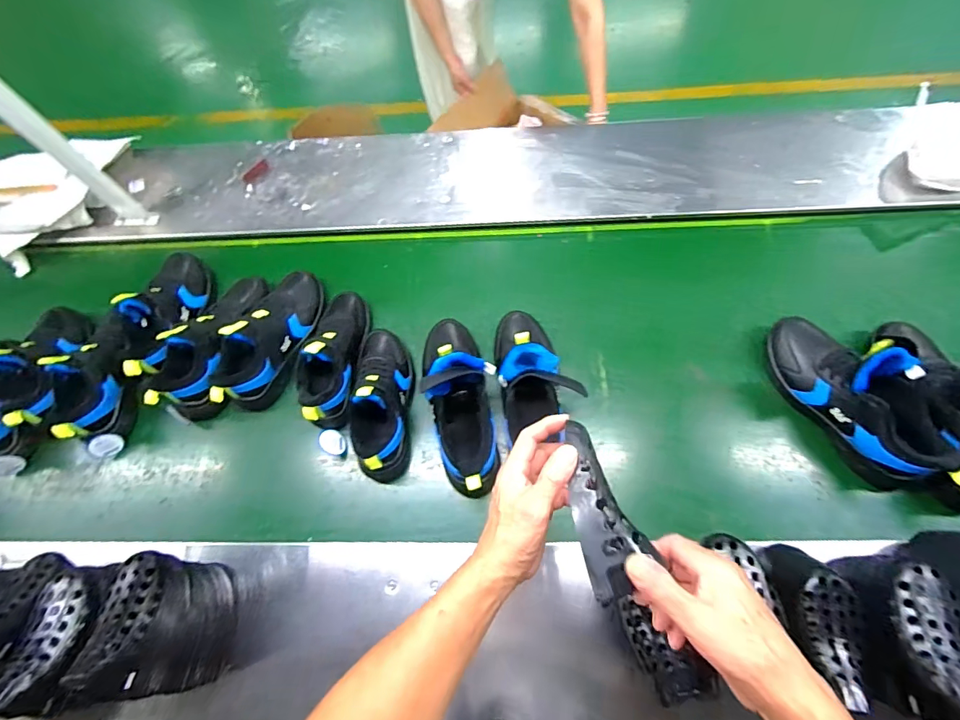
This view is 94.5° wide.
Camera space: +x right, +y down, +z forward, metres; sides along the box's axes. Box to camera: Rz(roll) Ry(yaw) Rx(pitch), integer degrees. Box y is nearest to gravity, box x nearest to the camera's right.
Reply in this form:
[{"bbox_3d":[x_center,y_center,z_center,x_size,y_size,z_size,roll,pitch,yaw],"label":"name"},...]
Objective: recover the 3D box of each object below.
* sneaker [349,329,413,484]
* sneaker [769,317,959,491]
[{"bbox_3d":[-0.157,0.053,0.690,0.084,0.109,0.250,-11,72,1],"label":"sneaker"},{"bbox_3d":[0.560,0.052,0.659,0.099,0.152,0.294,-31,73,-6],"label":"sneaker"}]

